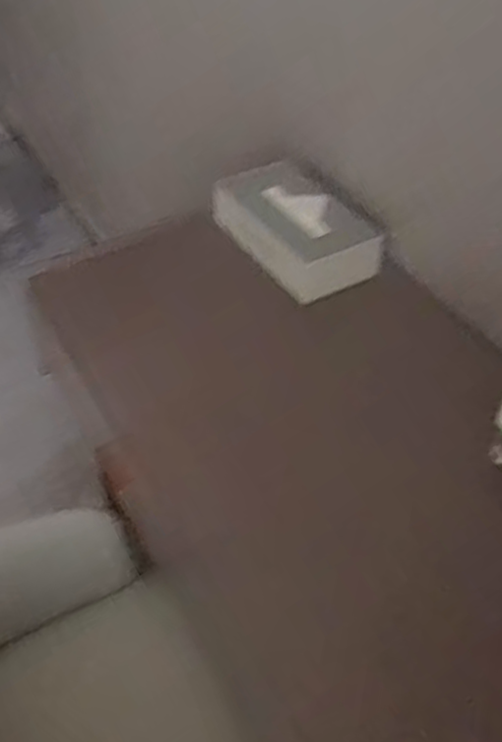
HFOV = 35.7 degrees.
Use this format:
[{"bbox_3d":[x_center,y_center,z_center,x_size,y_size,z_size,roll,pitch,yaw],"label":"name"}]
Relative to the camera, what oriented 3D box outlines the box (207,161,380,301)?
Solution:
[{"bbox_3d":[0.059,-0.200,1.081,0.144,0.070,0.246,-23,49,-24],"label":"box"}]

